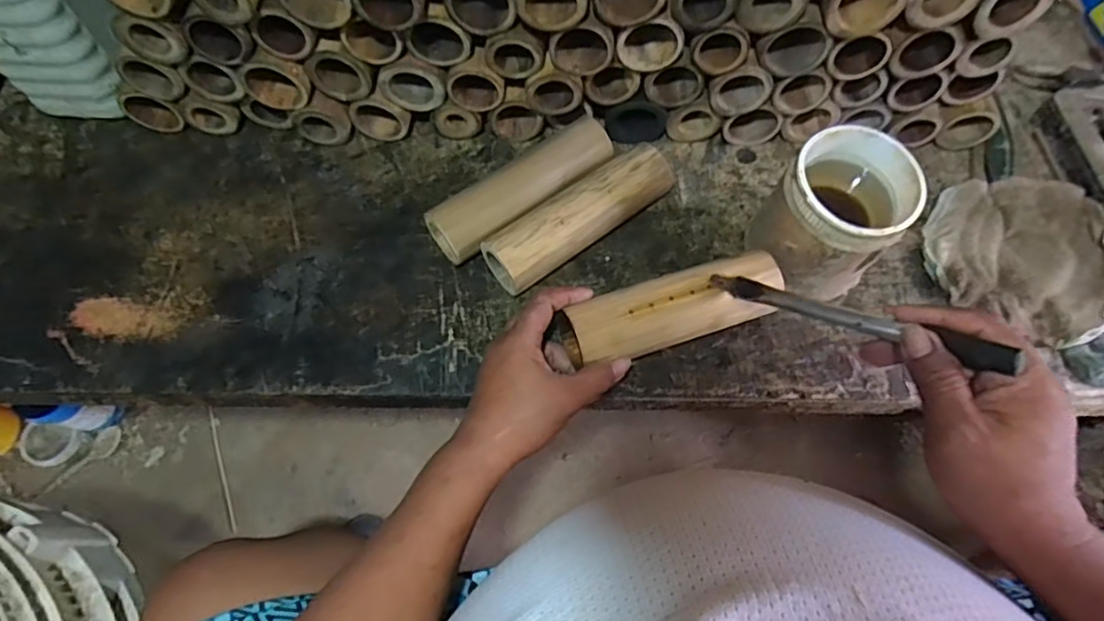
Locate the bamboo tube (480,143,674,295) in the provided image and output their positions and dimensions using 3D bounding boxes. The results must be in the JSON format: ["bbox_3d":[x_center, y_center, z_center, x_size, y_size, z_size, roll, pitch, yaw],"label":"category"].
[{"bbox_3d":[0.026,-0.079,0.541,0.178,0.052,0.050,-33,70,-14],"label":"bamboo tube"}]

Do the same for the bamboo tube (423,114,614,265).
[{"bbox_3d":[-0.024,-0.105,0.551,0.180,0.049,0.053,-34,70,-14],"label":"bamboo tube"}]

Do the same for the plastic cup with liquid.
[{"bbox_3d":[0.228,-0.072,0.501,0.092,0.115,0.096,0,66,0],"label":"plastic cup with liquid"}]

